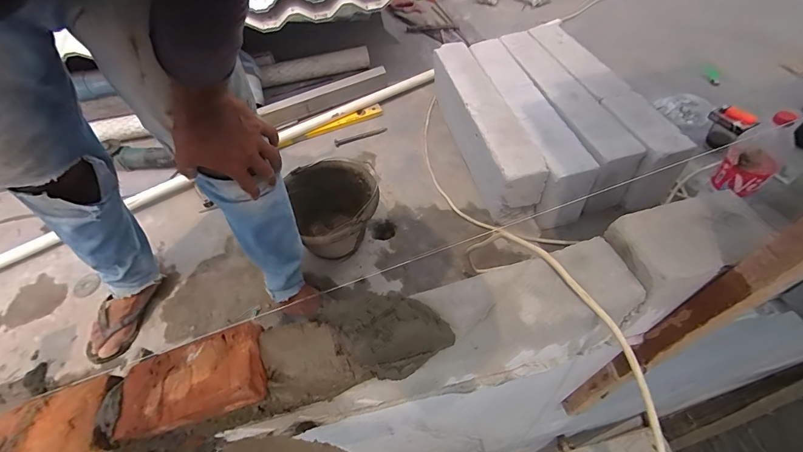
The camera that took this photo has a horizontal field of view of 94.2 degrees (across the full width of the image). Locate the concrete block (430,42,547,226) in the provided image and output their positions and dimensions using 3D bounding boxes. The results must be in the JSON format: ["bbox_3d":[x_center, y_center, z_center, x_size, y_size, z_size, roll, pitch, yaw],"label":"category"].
[{"bbox_3d":[0.216,-0.287,1.068,0.102,0.199,0.607,-13,53,-5],"label":"concrete block"}]

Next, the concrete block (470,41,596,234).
[{"bbox_3d":[0.320,-0.292,1.035,0.118,0.159,0.595,-14,53,-5],"label":"concrete block"}]

